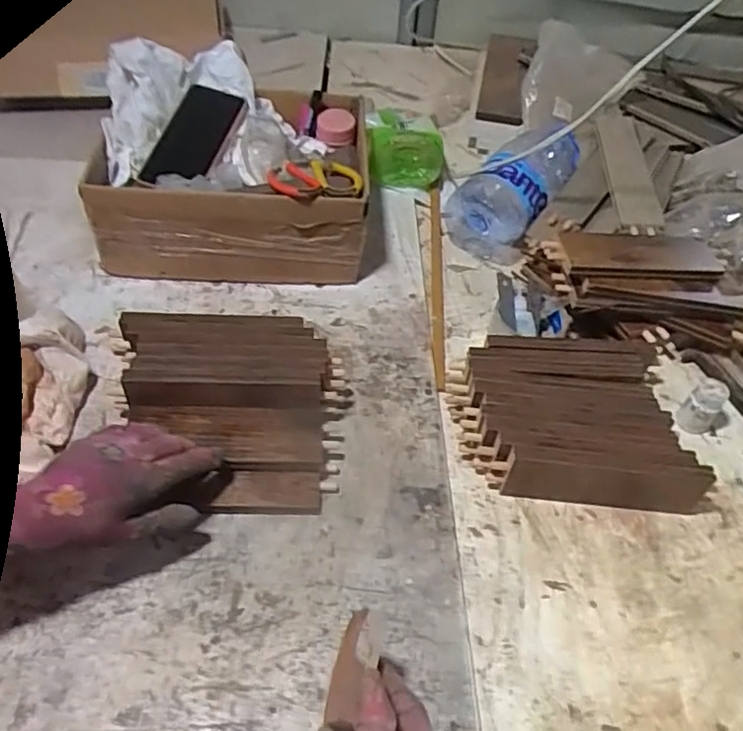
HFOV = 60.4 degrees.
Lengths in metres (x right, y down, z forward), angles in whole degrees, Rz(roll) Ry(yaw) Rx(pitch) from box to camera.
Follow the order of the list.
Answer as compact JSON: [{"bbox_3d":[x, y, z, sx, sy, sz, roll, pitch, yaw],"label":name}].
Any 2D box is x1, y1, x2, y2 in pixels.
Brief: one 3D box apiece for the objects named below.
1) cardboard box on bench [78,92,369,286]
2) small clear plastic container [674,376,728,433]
[{"bbox_3d":[-0.164,-0.249,0.838,0.306,0.123,0.280,3,49,-2],"label":"cardboard box on bench"},{"bbox_3d":[0.354,0.046,0.686,0.033,0.063,0.028,34,54,22],"label":"small clear plastic container"}]

